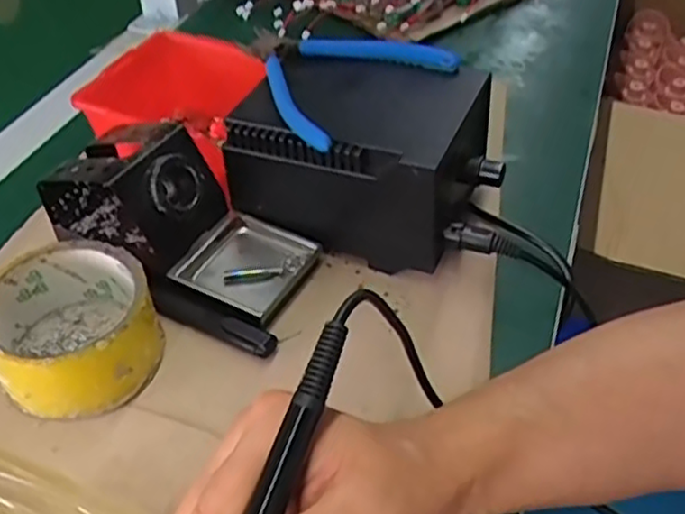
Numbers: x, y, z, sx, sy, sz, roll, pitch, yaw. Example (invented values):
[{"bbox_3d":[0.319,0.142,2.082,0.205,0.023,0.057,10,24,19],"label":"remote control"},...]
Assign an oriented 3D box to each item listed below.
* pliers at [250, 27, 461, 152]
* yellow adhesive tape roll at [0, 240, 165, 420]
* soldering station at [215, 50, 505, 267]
[{"bbox_3d":[-0.014,-0.121,0.454,0.118,0.015,0.130,-35,53,-30],"label":"pliers"},{"bbox_3d":[-0.143,0.037,0.380,0.083,0.046,0.085,-1,44,1],"label":"yellow adhesive tape roll"},{"bbox_3d":[0.019,-0.064,0.455,0.157,0.092,0.110,15,46,16],"label":"soldering station"}]

